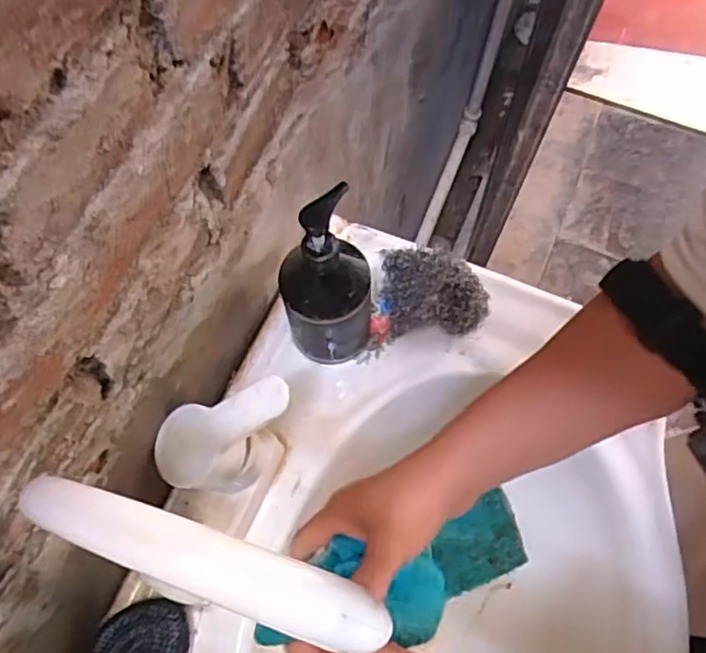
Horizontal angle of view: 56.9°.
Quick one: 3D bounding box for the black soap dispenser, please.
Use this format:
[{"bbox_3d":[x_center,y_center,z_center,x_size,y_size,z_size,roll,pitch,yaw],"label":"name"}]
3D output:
[{"bbox_3d":[-0.020,-0.030,0.494,0.066,0.181,0.062,-8,67,-7],"label":"black soap dispenser"}]

